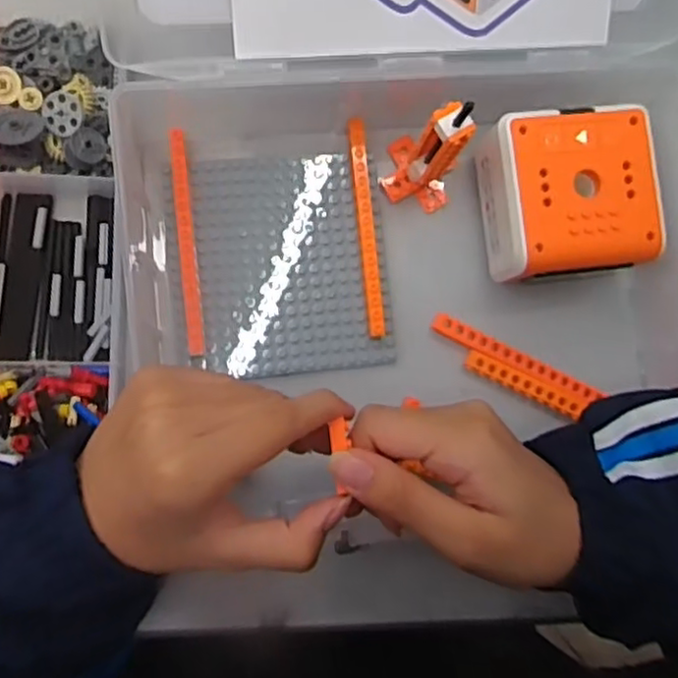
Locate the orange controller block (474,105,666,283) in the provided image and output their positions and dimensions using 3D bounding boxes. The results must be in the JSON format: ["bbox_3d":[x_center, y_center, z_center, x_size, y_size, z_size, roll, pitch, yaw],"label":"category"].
[{"bbox_3d":[0.128,-0.079,0.397,0.091,0.057,0.089,-7,88,-7],"label":"orange controller block"}]

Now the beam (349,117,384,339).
[{"bbox_3d":[0.016,-0.065,0.404,0.010,0.014,0.127,-5,88,-7],"label":"beam"}]

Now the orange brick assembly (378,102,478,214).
[{"bbox_3d":[0.055,-0.100,0.377,0.043,0.085,0.040,23,84,-7],"label":"orange brick assembly"}]

